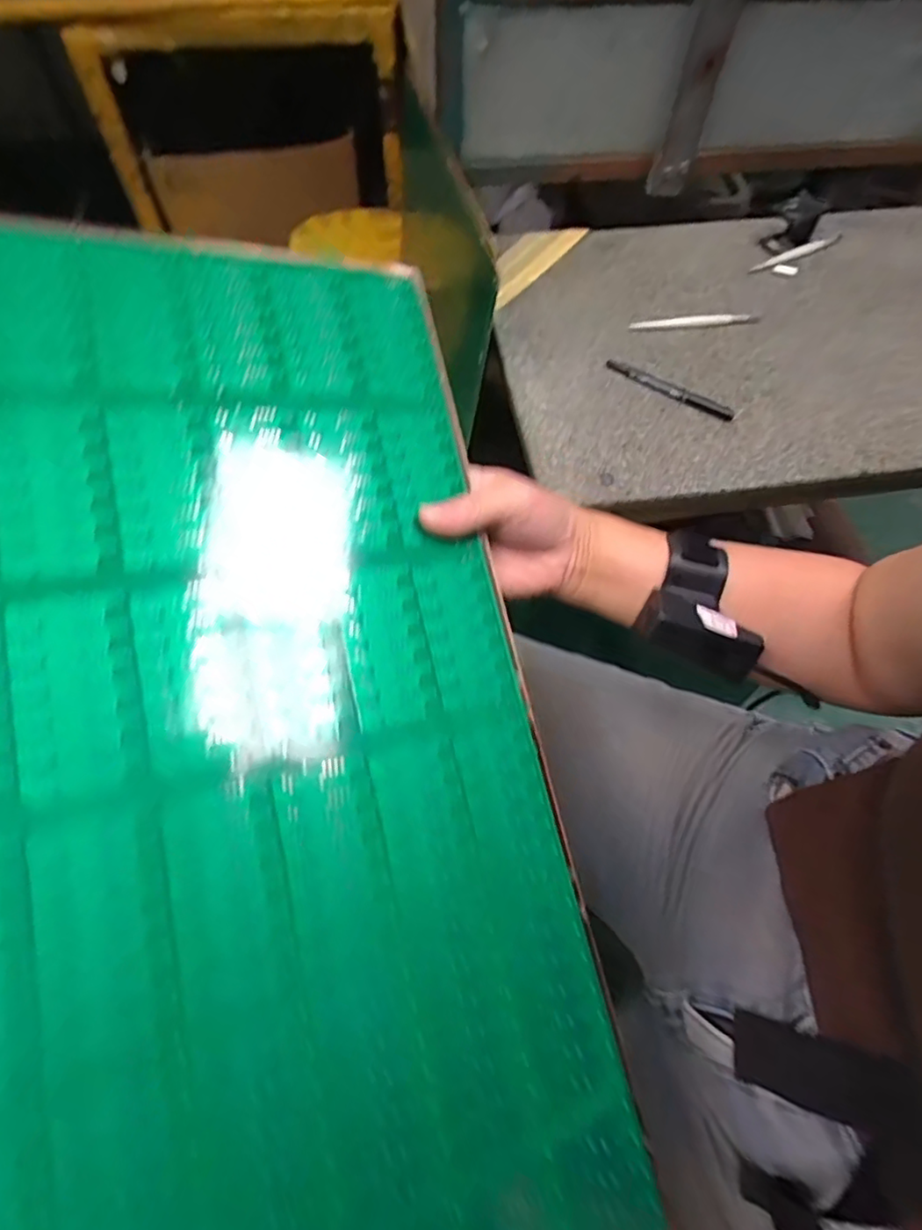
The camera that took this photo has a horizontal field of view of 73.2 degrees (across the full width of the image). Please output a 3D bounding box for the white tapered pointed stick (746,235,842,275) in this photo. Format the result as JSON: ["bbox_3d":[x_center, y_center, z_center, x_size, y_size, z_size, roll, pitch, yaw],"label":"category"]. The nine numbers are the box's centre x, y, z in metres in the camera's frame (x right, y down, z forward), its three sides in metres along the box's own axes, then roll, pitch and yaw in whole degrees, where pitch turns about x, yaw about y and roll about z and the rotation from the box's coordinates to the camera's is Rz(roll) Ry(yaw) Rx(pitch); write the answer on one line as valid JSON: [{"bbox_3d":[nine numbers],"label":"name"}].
[{"bbox_3d":[0.444,-0.476,0.820,0.173,0.007,0.016,-26,66,-14],"label":"white tapered pointed stick"}]

